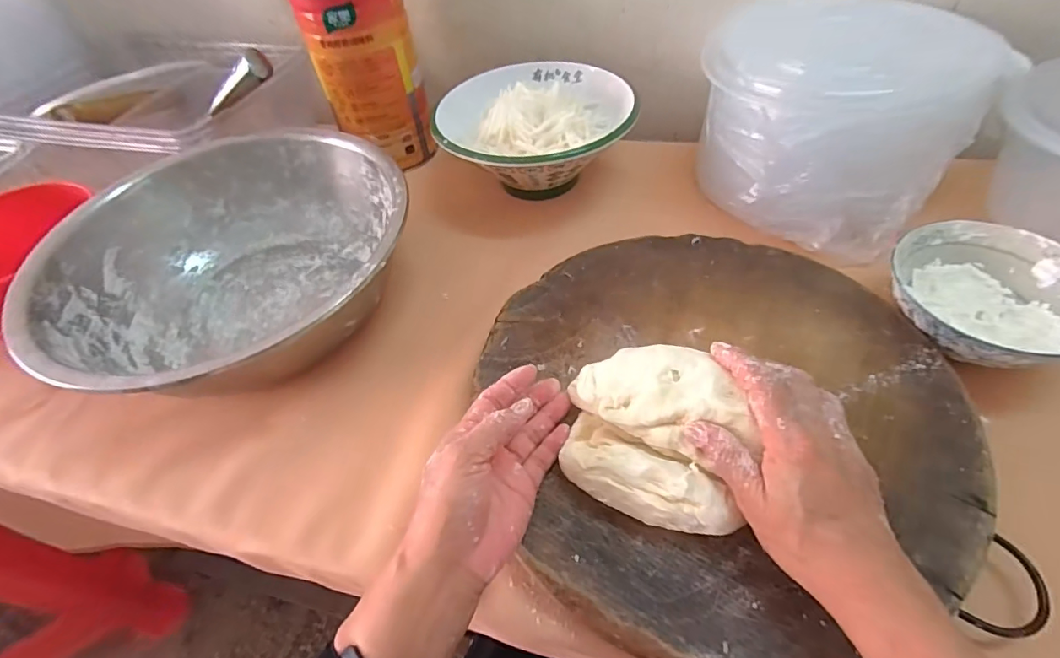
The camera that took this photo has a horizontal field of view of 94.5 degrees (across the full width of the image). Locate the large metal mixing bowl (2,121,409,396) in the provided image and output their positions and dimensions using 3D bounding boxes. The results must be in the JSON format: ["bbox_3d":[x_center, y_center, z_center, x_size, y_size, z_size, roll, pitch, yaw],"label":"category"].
[{"bbox_3d":[-0.276,-0.061,0.487,0.326,0.107,0.323,-3,50,4],"label":"large metal mixing bowl"}]

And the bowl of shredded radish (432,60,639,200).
[{"bbox_3d":[0.005,-0.231,0.593,0.210,0.111,0.215,-3,50,4],"label":"bowl of shredded radish"}]

